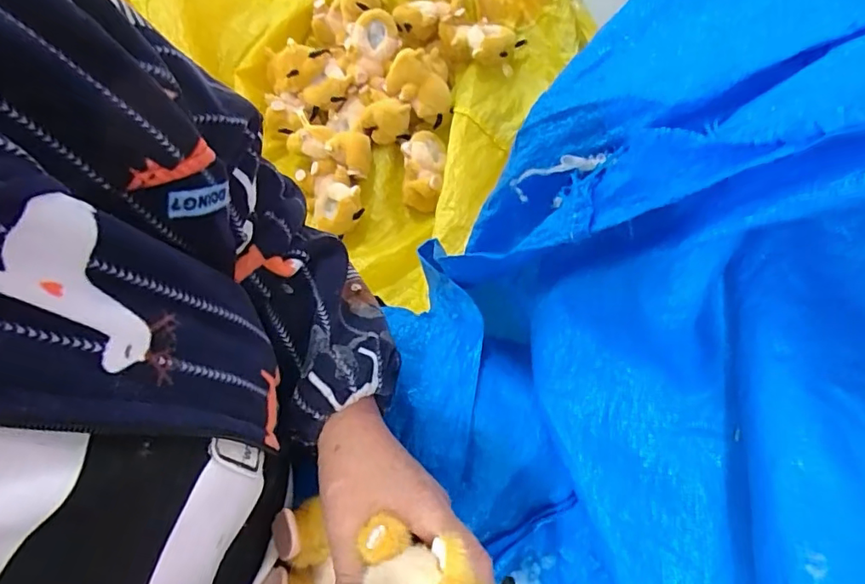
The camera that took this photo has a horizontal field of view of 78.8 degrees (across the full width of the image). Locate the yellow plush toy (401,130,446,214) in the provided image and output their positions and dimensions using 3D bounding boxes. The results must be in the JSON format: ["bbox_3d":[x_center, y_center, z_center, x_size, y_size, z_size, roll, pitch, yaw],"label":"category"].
[{"bbox_3d":[-0.017,-0.225,0.965,0.077,0.060,0.148,2,64,4],"label":"yellow plush toy"}]

